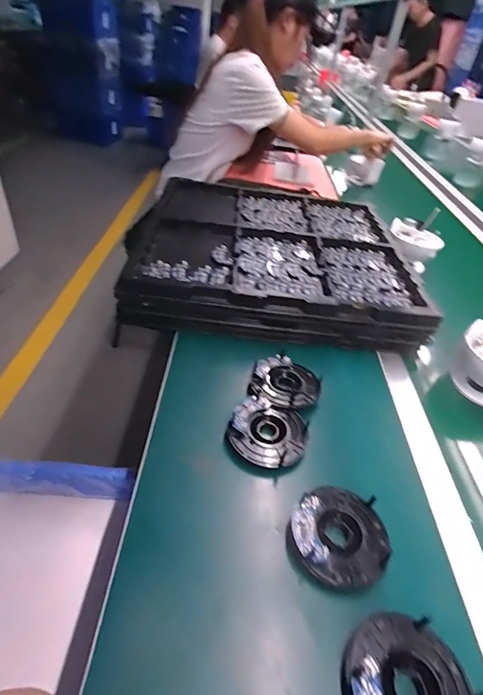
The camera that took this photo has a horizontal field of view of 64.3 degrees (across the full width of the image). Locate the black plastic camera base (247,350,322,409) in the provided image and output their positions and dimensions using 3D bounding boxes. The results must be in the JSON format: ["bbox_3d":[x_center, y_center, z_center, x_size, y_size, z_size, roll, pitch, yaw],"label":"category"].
[{"bbox_3d":[0.065,0.052,0.566,0.098,0.024,0.092,16,42,6],"label":"black plastic camera base"}]

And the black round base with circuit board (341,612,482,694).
[{"bbox_3d":[0.132,0.277,0.316,0.105,0.026,0.089,-29,55,-36],"label":"black round base with circuit board"}]

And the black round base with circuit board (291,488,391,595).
[{"bbox_3d":[0.105,0.196,0.405,0.097,0.026,0.102,6,42,-5],"label":"black round base with circuit board"}]

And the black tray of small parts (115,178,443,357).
[{"bbox_3d":[0.069,-0.202,0.811,0.515,0.097,0.485,7,42,-4],"label":"black tray of small parts"}]

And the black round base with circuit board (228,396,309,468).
[{"bbox_3d":[0.037,0.105,0.495,0.096,0.025,0.092,6,42,-5],"label":"black round base with circuit board"}]

